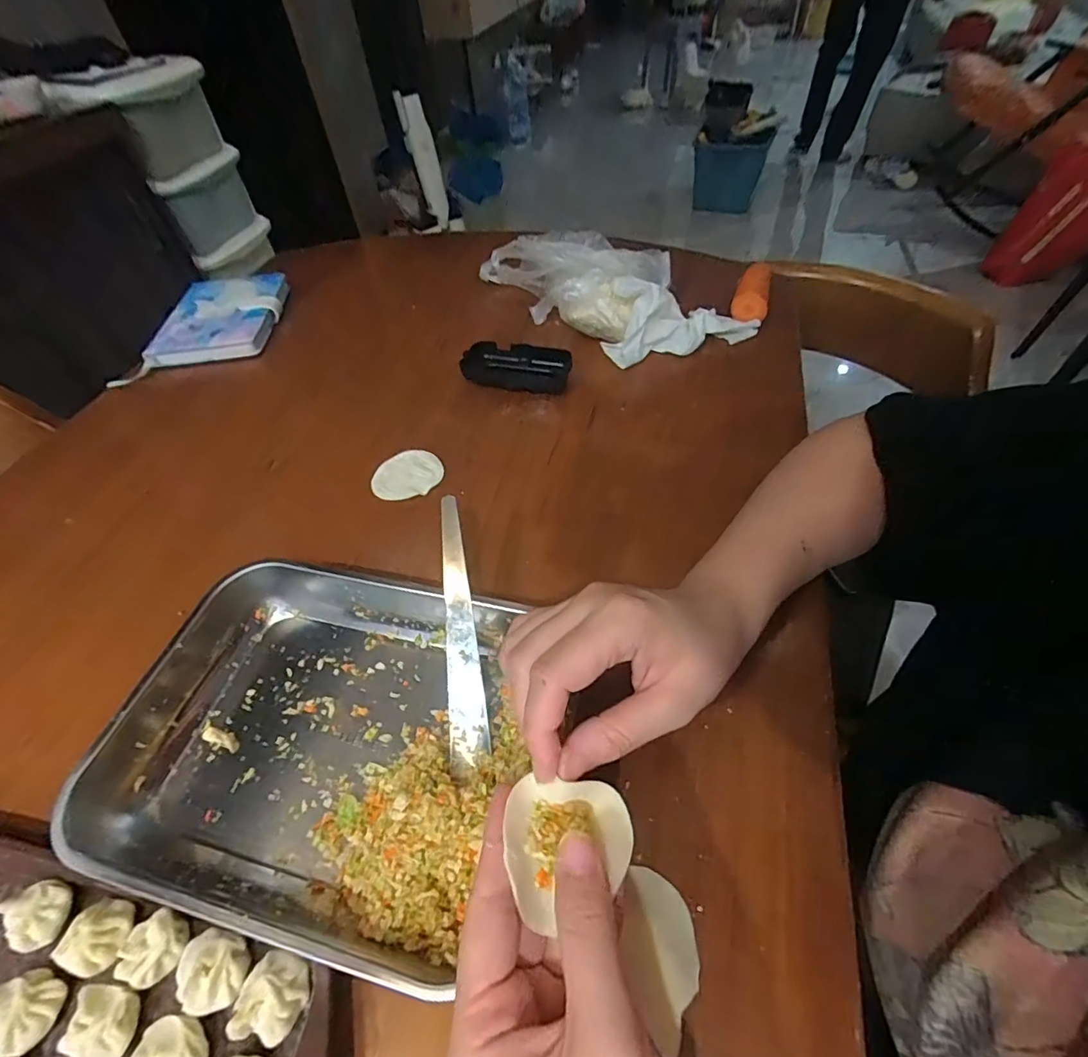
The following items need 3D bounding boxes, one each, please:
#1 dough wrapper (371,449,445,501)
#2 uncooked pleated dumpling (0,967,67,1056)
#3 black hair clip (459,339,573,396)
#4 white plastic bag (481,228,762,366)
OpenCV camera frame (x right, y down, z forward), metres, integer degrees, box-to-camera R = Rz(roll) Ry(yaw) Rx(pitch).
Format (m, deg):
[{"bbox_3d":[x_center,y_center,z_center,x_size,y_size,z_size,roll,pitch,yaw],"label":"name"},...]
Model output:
[{"bbox_3d":[-0.121,-0.048,0.452,0.061,0.004,0.056,-3,51,4],"label":"dough wrapper"},{"bbox_3d":[-0.236,0.219,0.234,0.026,0.018,0.029,-12,51,-4],"label":"uncooked pleated dumpling"},{"bbox_3d":[-0.028,-0.165,0.530,0.106,0.028,0.048,10,53,14],"label":"black hair clip"},{"bbox_3d":[0.083,-0.245,0.562,0.283,0.080,0.138,25,57,7],"label":"white plastic bag"}]

